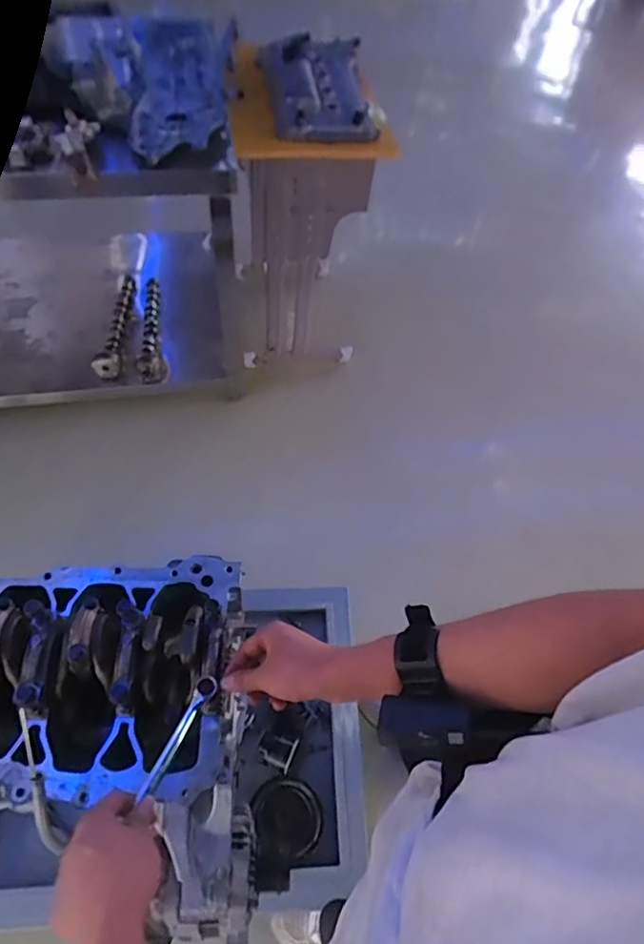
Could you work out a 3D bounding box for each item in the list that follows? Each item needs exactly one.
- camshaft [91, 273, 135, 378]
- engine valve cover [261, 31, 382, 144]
[{"bbox_3d":[-0.627,-0.472,1.740,0.076,0.065,0.410,3,56,-3],"label":"camshaft"},{"bbox_3d":[-0.012,-0.971,1.412,0.254,0.088,0.431,-5,57,-8],"label":"engine valve cover"}]

